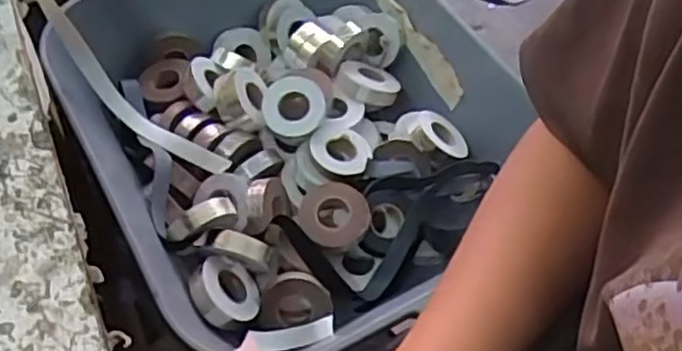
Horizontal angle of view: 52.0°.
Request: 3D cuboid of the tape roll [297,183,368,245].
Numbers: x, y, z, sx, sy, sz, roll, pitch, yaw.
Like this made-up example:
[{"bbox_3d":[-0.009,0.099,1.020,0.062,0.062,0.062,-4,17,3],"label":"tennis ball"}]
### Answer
[{"bbox_3d":[-0.010,0.047,0.826,0.081,0.027,0.081,-3,74,9],"label":"tape roll"}]

